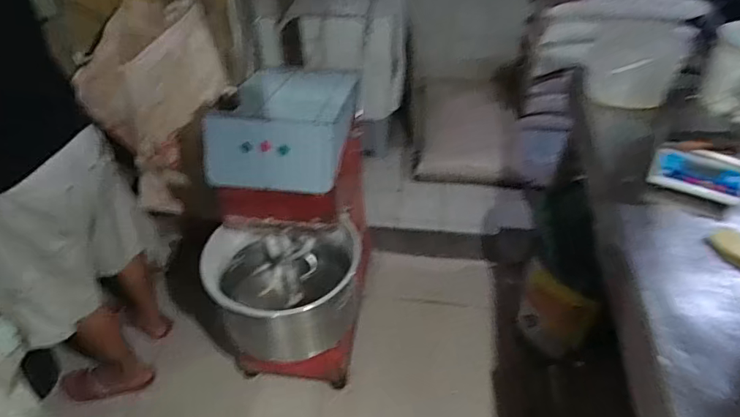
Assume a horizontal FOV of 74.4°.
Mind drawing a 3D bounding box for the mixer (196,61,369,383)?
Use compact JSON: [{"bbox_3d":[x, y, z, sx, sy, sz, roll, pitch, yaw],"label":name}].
[{"bbox_3d":[-0.225,0.062,1.490,0.421,0.842,0.659,6,41,6],"label":"mixer"}]

